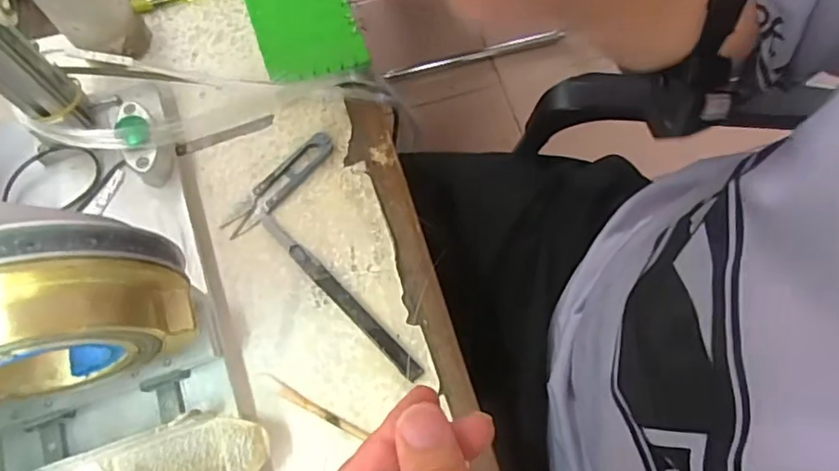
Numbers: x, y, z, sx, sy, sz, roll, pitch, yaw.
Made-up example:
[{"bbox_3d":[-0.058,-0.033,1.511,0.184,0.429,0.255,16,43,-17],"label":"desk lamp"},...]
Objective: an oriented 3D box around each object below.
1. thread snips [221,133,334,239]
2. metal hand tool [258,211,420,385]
[{"bbox_3d":[-0.105,-0.039,0.437,0.024,0.009,0.102,38,75,12],"label":"thread snips"},{"bbox_3d":[-0.057,0.040,0.406,0.158,0.011,0.012,43,76,13],"label":"metal hand tool"}]

